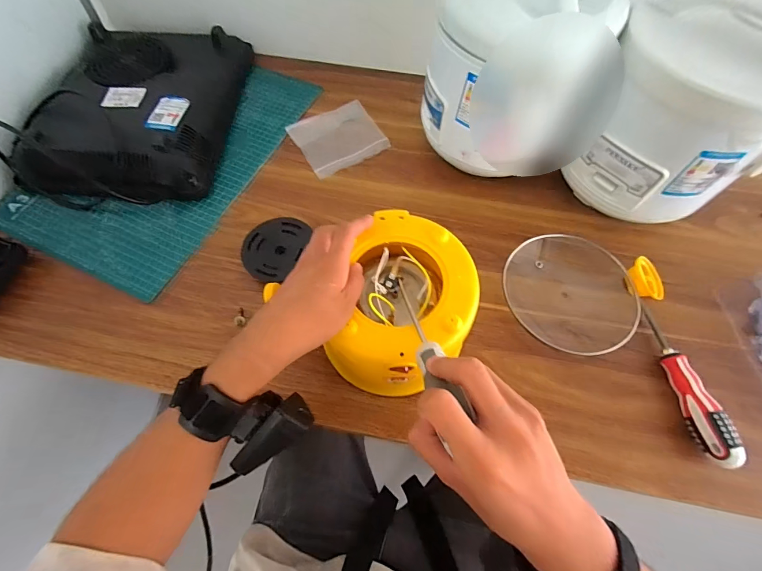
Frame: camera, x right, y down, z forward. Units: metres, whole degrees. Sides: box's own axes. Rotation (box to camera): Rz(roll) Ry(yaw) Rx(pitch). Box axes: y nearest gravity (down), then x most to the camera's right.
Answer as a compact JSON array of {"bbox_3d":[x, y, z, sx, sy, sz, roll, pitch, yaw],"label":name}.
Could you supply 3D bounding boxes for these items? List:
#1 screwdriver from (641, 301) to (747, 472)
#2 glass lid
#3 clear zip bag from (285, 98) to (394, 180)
[{"bbox_3d":[0.333,0.100,0.394,0.028,0.035,0.176,-4,66,-2],"label":"screwdriver"},{"bbox_3d":[0.234,0.006,0.450,0.157,0.011,0.144,0,66,0],"label":"glass lid"},{"bbox_3d":[-0.068,-0.237,0.572,0.125,0.007,0.120,-29,69,-12],"label":"clear zip bag"}]

